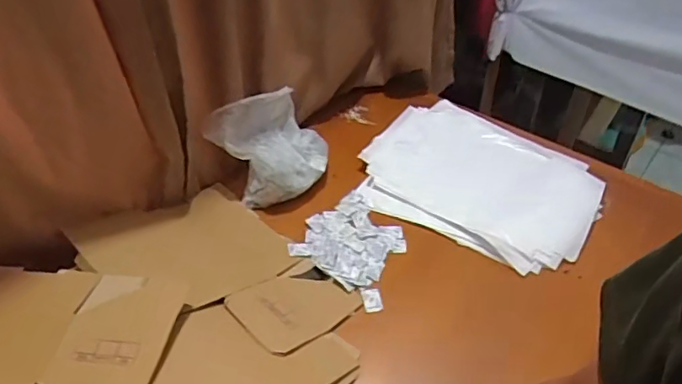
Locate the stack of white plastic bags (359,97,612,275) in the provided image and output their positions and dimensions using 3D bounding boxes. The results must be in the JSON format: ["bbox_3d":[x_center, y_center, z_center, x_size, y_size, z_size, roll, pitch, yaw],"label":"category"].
[{"bbox_3d":[0.268,-0.026,1.074,0.435,0.039,0.342,23,47,22],"label":"stack of white plastic bags"}]

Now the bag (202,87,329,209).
[{"bbox_3d":[-0.120,-0.088,1.035,0.212,0.159,0.158,-24,48,-24],"label":"bag"}]

